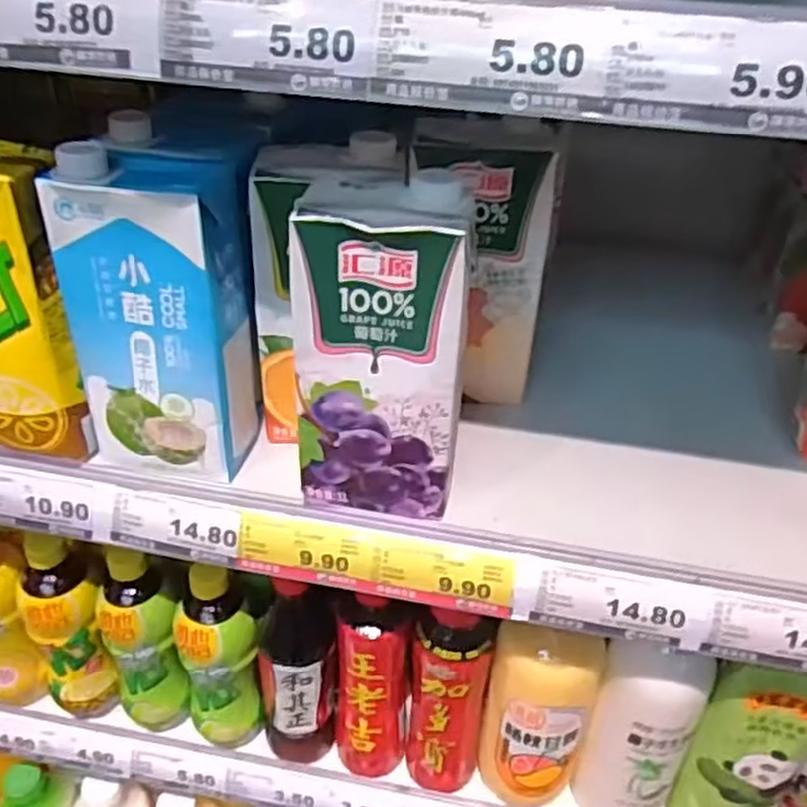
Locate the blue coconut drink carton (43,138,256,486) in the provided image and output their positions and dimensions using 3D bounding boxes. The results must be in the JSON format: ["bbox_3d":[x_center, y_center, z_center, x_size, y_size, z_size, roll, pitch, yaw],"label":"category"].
[{"bbox_3d":[-0.146,-0.054,0.468,0.090,0.191,0.061,11,36,12],"label":"blue coconut drink carton"}]

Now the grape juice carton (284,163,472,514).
[{"bbox_3d":[-0.012,-0.030,0.451,0.093,0.192,0.057,6,35,4],"label":"grape juice carton"}]

